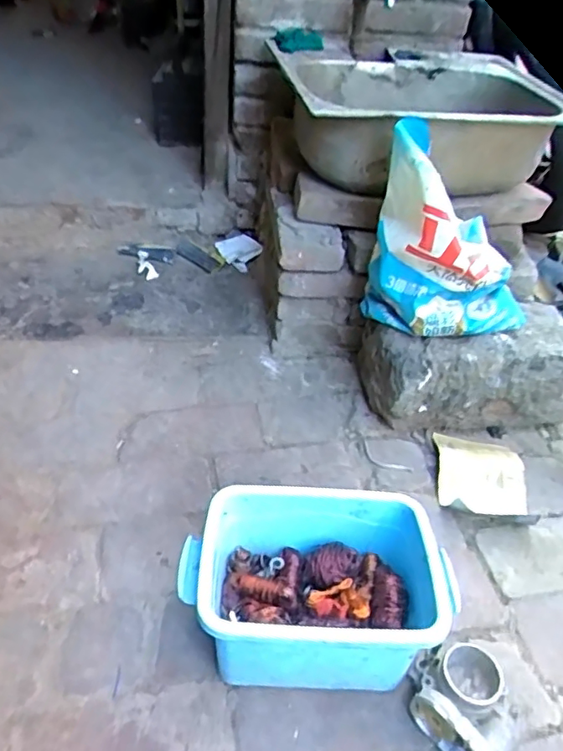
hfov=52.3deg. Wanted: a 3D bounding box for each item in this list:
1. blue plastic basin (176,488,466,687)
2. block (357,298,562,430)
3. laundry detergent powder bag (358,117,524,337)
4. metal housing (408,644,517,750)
[{"bbox_3d":[0.036,0.254,0.683,0.293,0.154,0.190,5,40,-2],"label":"blue plastic basin"},{"bbox_3d":[0.330,-0.010,0.998,0.347,0.184,0.188,-2,40,-10],"label":"block"},{"bbox_3d":[0.261,-0.196,0.878,0.263,0.257,0.130,21,42,17],"label":"laundry detergent powder bag"},{"bbox_3d":[0.207,0.365,0.641,0.102,0.064,0.121,-27,50,-34],"label":"metal housing"}]

